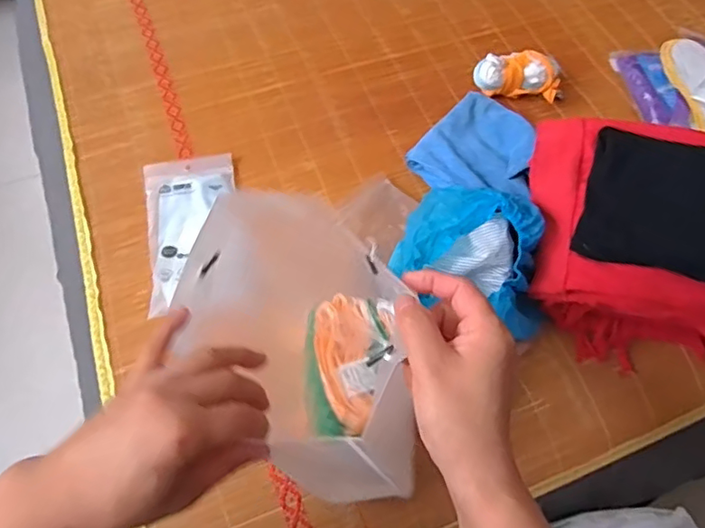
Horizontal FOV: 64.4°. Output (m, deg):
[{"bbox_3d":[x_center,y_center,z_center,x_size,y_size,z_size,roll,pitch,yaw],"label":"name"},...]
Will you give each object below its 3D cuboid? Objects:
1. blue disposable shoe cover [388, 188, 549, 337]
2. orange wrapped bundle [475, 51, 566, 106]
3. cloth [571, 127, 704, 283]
[{"bbox_3d":[0.141,-0.012,0.619,0.178,0.104,0.127,26,62,12],"label":"blue disposable shoe cover"},{"bbox_3d":[0.247,-0.275,0.830,0.132,0.056,0.060,7,60,1],"label":"orange wrapped bundle"},{"bbox_3d":[0.362,-0.055,0.601,0.213,0.030,0.152,15,78,4],"label":"cloth"}]

